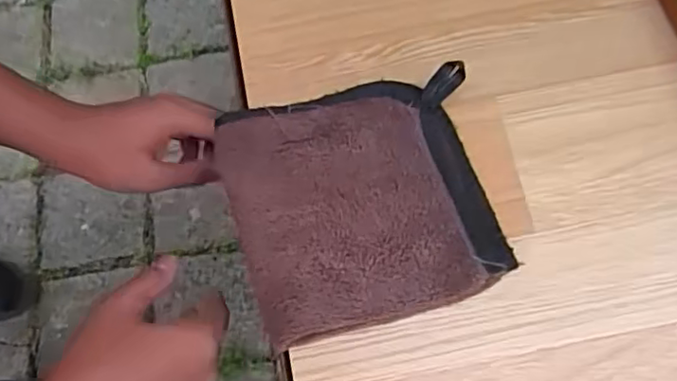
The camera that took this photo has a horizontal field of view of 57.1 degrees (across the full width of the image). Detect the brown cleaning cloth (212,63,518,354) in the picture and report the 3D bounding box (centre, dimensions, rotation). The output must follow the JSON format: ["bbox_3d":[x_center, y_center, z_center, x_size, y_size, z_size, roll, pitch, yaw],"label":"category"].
[{"bbox_3d":[0.013,0.006,0.394,0.156,0.013,0.150,-17,70,-4],"label":"brown cleaning cloth"}]

